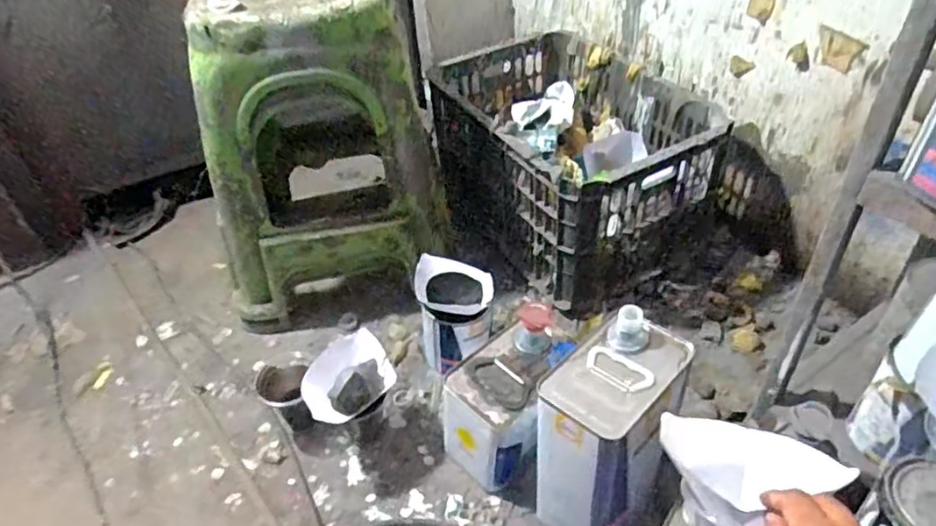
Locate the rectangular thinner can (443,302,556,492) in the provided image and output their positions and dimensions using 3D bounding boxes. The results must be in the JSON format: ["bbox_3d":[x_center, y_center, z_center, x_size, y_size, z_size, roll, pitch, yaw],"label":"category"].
[{"bbox_3d":[0.053,0.182,0.835,0.174,0.155,0.114,-35,49,-30],"label":"rectangular thinner can"}]

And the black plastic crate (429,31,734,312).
[{"bbox_3d":[0.180,-0.208,1.164,0.345,0.235,0.504,-21,44,-19],"label":"black plastic crate"}]

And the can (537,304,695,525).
[{"bbox_3d":[0.161,0.202,0.737,0.124,0.259,0.184,23,48,28],"label":"can"}]

